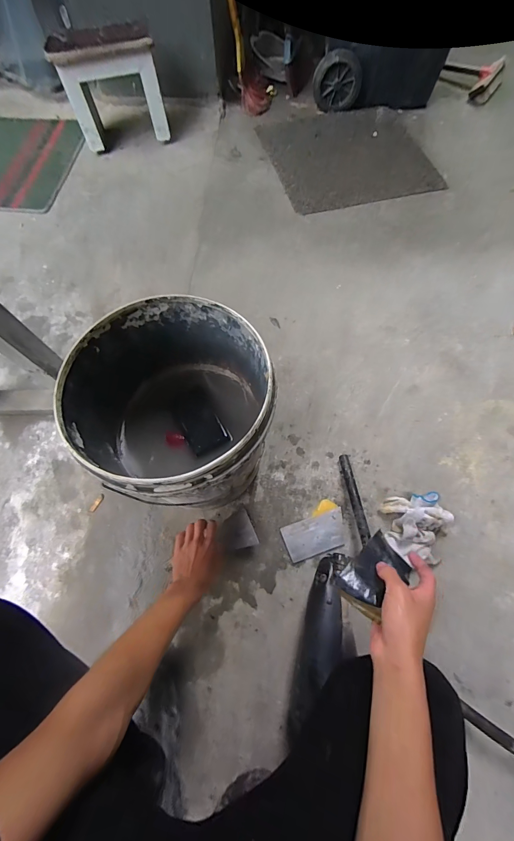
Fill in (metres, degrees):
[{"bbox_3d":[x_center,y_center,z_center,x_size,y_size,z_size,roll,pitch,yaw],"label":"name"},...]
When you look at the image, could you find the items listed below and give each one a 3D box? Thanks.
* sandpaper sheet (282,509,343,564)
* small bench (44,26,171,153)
[{"bbox_3d":[0.130,0.251,0.747,0.138,0.006,0.077,-17,63,-9],"label":"sandpaper sheet"},{"bbox_3d":[-0.490,-1.125,1.171,0.316,0.267,0.177,-18,66,-7],"label":"small bench"}]

